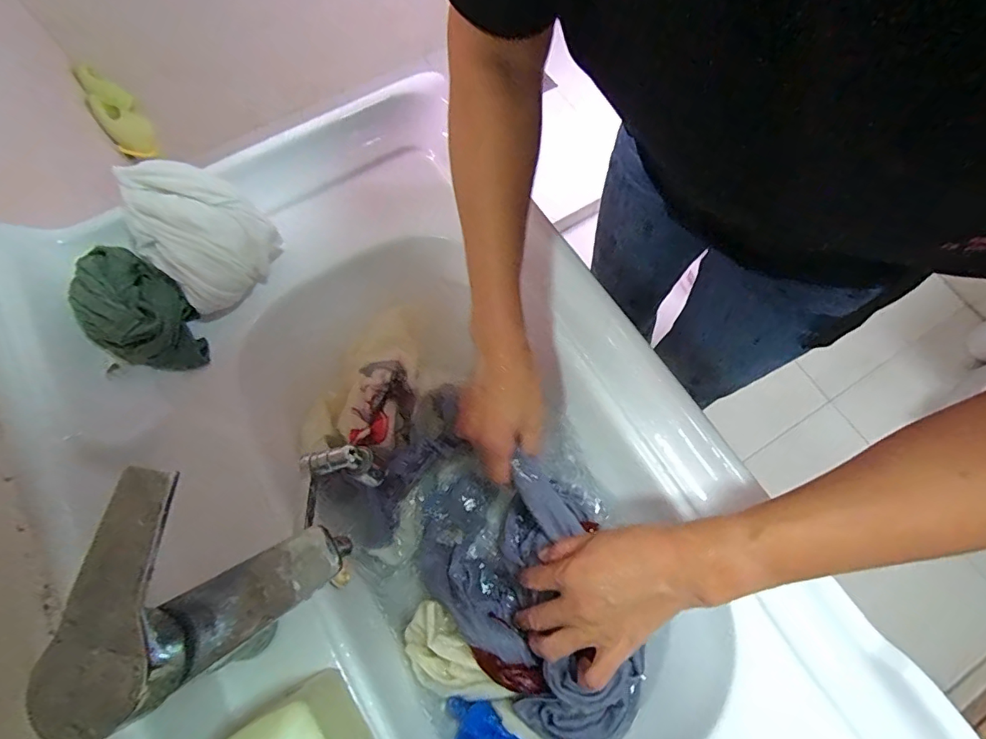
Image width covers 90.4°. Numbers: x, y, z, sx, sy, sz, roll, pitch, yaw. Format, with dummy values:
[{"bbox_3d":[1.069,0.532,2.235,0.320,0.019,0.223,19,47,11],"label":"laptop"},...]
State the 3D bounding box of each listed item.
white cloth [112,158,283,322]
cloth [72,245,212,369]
[{"bbox_3d":[-0.275,-0.132,0.464,0.104,0.038,0.139,-38,104,-15],"label":"white cloth"},{"bbox_3d":[-0.329,-0.057,0.452,0.074,0.065,0.129,-36,74,-12],"label":"cloth"}]

